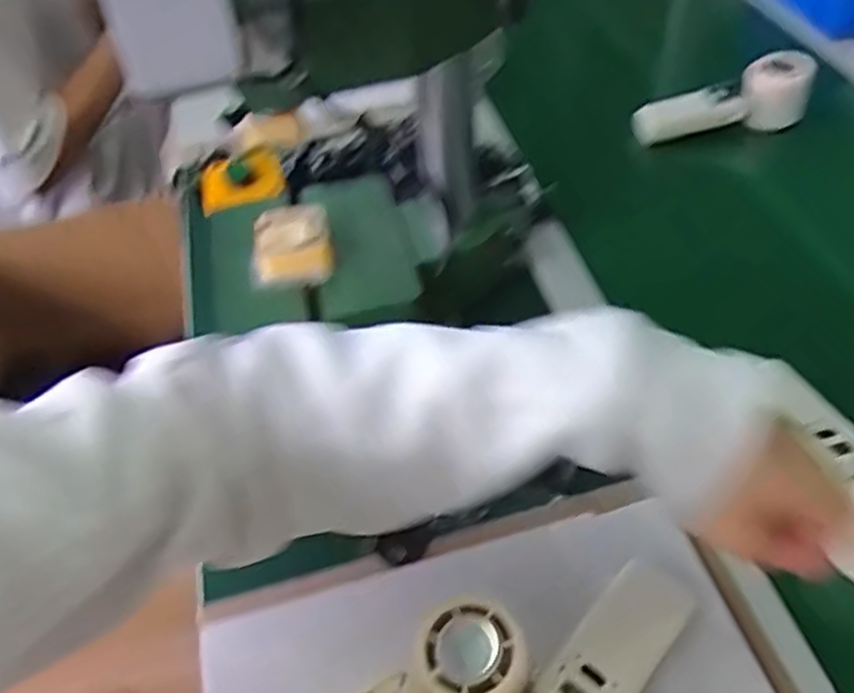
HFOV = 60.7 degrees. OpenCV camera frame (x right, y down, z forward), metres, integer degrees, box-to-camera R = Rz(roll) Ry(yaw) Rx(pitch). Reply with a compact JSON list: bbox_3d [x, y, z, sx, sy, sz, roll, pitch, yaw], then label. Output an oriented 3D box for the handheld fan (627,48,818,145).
[{"bbox_3d":[0.299,-0.254,0.747,0.168,0.060,0.050,-3,48,3],"label":"handheld fan"}]

